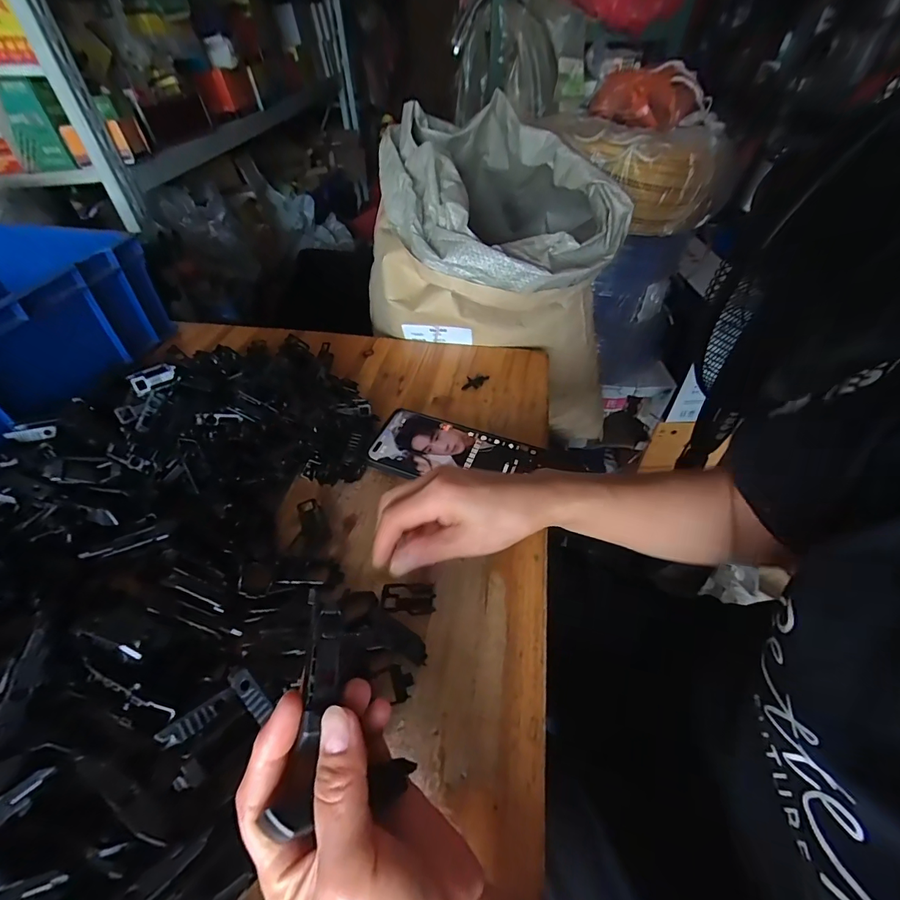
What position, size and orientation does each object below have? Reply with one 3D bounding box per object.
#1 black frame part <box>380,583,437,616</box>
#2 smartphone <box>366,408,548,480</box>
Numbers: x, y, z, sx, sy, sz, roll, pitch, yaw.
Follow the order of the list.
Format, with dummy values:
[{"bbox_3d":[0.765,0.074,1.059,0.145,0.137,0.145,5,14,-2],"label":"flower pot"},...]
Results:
[{"bbox_3d":[-0.031,0.109,0.315,0.039,0.006,0.023,-3,46,-2],"label":"black frame part"},{"bbox_3d":[0.004,0.005,0.401,0.155,0.005,0.082,18,51,13],"label":"smartphone"}]

